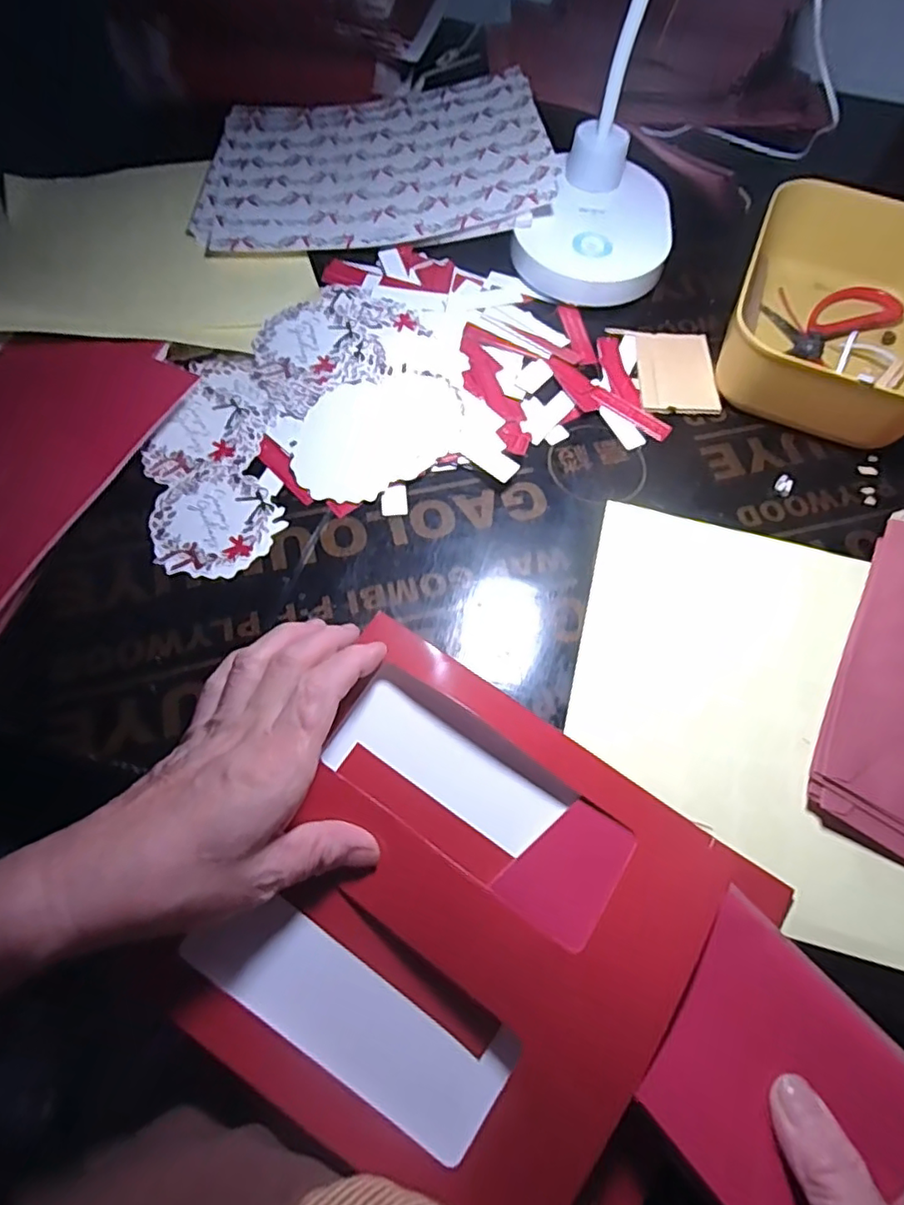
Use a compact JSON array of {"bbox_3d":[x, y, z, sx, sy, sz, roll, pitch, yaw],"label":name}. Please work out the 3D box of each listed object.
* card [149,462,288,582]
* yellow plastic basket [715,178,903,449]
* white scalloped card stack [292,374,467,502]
[{"bbox_3d":[-0.142,-0.048,0.359,0.071,0.004,0.073,1,64,-2],"label":"card"},{"bbox_3d":[0.261,-0.191,0.410,0.135,0.057,0.190,22,65,8],"label":"yellow plastic basket"},{"bbox_3d":[-0.047,-0.107,0.382,0.110,0.011,0.079,-30,69,-16],"label":"white scalloped card stack"}]

